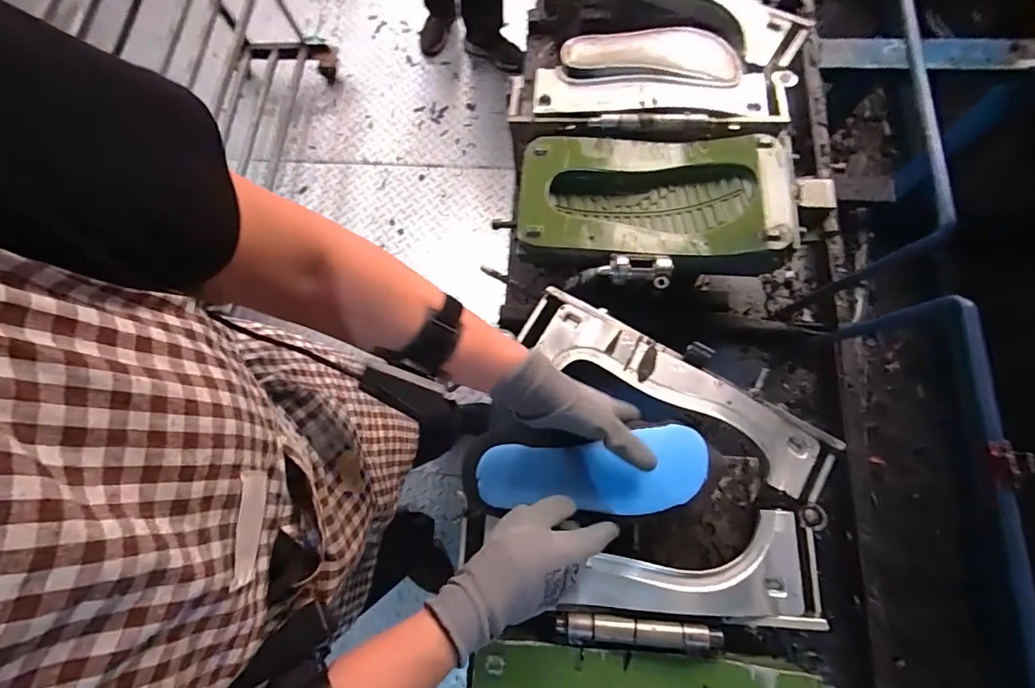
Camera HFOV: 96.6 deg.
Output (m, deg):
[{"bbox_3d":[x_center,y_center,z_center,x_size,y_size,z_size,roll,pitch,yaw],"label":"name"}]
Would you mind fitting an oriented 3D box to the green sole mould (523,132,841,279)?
[{"bbox_3d":[0.186,-0.184,0.595,0.356,0.058,0.168,5,73,4],"label":"green sole mould"}]

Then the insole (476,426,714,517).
[{"bbox_3d":[0.078,0.134,0.482,0.235,0.012,0.082,-4,73,3],"label":"insole"}]

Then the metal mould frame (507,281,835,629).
[{"bbox_3d":[0.173,0.113,0.509,0.326,0.041,0.341,2,73,3],"label":"metal mould frame"}]

